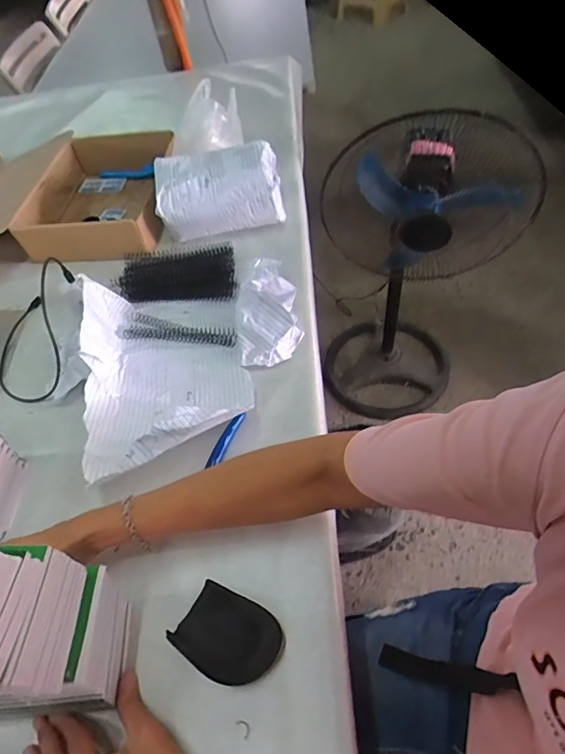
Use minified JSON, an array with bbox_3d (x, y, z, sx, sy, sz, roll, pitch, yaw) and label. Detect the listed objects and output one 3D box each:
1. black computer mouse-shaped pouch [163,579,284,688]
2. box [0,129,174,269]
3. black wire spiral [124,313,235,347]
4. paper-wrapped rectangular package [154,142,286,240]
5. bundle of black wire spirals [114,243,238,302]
[{"bbox_3d":[-0.046,0.227,0.413,0.084,0.022,0.066,21,59,22],"label":"black computer mouse-shaped pouch"},{"bbox_3d":[-0.434,-0.324,0.856,0.496,0.091,0.340,-1,54,8],"label":"box"},{"bbox_3d":[-0.143,-0.064,0.655,0.160,0.008,0.039,9,56,14],"label":"black wire spiral"},{"bbox_3d":[-0.099,-0.292,0.761,0.195,0.110,0.097,-12,53,-1],"label":"paper-wrapped rectangular package"},{"bbox_3d":[-0.156,-0.156,0.712,0.167,0.039,0.095,-5,54,5],"label":"bundle of black wire spirals"}]

